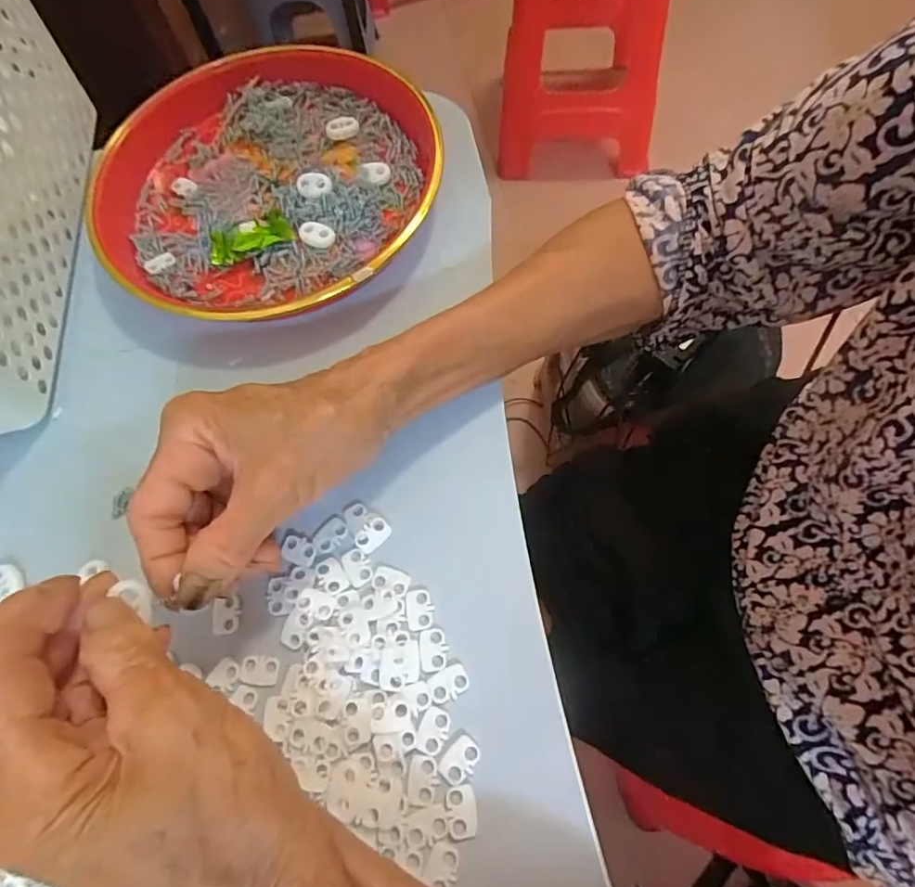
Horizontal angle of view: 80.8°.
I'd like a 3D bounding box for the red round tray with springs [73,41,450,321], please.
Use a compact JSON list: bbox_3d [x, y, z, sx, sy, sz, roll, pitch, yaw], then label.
[{"bbox_3d":[-0.119,-0.166,0.345,0.214,0.037,0.213,-2,67,4],"label":"red round tray with springs"}]

